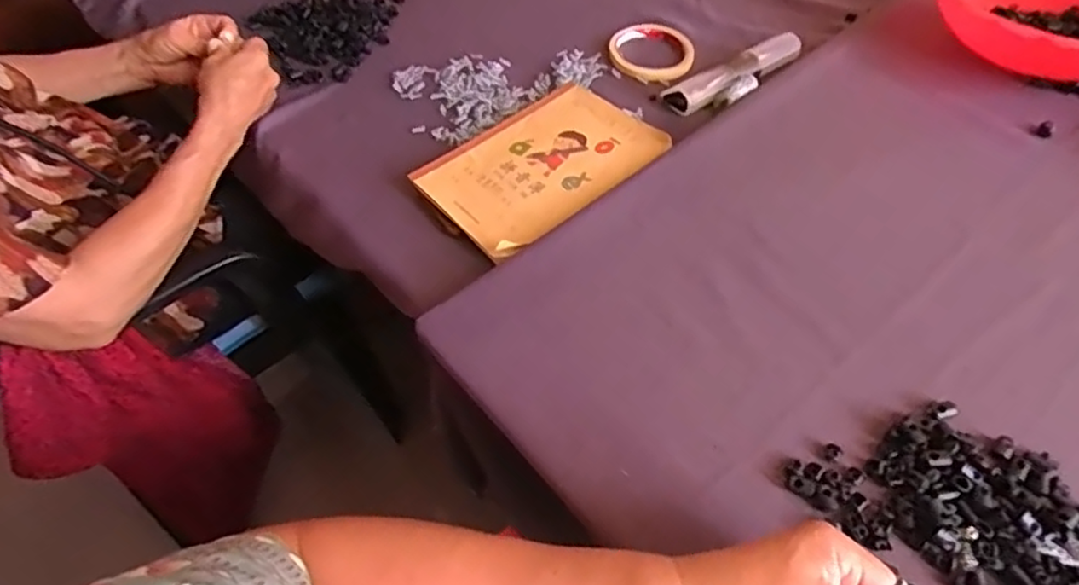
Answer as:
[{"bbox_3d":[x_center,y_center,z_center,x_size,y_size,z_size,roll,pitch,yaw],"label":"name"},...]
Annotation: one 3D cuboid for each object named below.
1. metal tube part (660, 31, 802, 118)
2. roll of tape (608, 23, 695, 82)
[{"bbox_3d":[0.208,-0.224,0.676,0.153,0.025,0.055,-28,55,-15],"label":"metal tube part"},{"bbox_3d":[0.125,-0.273,0.732,0.091,0.008,0.097,-2,52,4],"label":"roll of tape"}]

